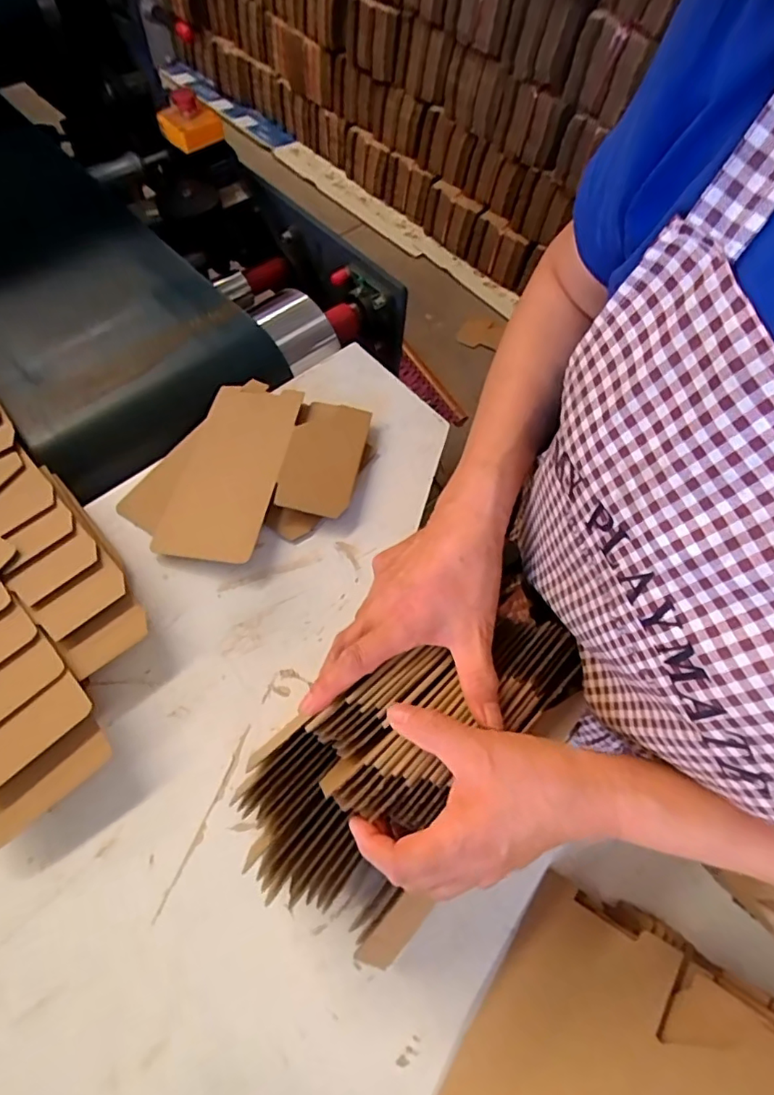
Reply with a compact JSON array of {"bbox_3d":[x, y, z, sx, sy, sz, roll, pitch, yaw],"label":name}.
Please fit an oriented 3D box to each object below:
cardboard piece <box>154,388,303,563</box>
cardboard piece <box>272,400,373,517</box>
[{"bbox_3d":[-0.178,-0.097,0.622,0.109,0.008,0.242,12,63,2],"label":"cardboard piece"},{"bbox_3d":[-0.074,-0.109,0.642,0.084,0.011,0.159,16,65,-8],"label":"cardboard piece"}]

